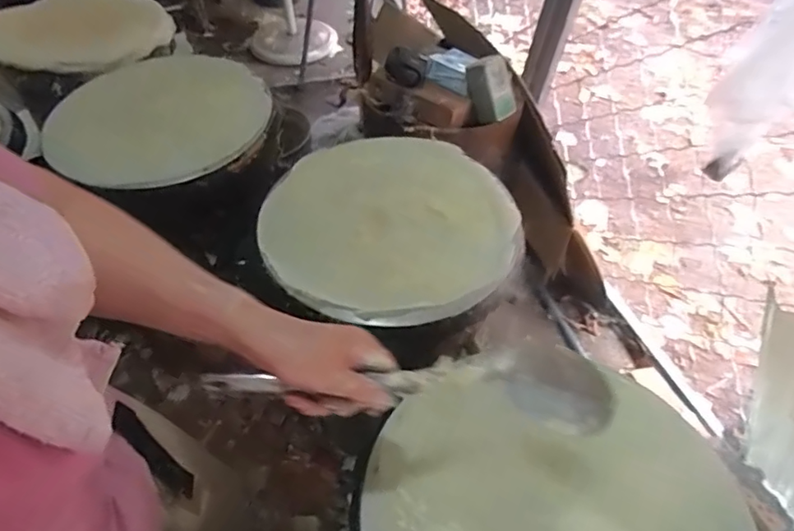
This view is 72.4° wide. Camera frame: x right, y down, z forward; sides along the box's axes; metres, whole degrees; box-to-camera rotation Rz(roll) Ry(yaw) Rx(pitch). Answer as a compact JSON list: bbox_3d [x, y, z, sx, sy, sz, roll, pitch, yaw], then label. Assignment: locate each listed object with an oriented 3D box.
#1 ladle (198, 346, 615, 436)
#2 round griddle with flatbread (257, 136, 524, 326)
[{"bbox_3d":[0.014,0.101,0.462,0.334,0.060,0.059,5,46,-9],"label":"ladle"},{"bbox_3d":[0.002,-0.074,0.805,0.348,0.052,0.368,0,50,0],"label":"round griddle with flatbread"}]

